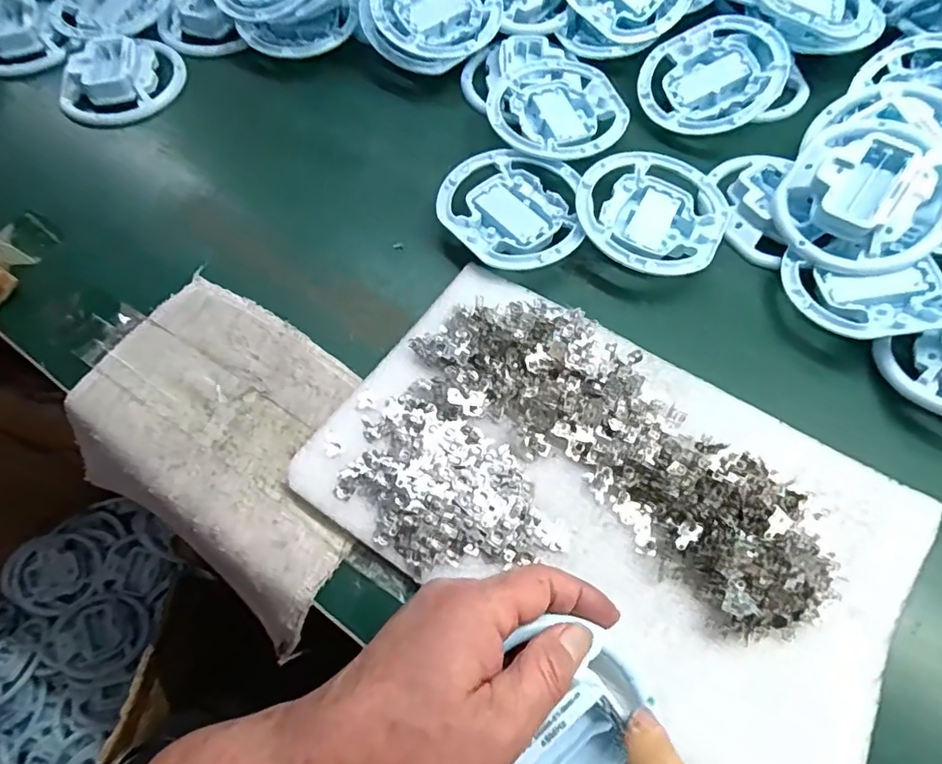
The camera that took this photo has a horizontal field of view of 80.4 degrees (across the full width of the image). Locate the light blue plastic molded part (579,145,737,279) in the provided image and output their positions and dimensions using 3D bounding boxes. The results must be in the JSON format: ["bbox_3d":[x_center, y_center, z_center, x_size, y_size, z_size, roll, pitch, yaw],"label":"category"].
[{"bbox_3d":[0.123,-0.117,0.383,0.100,0.024,0.103,-1,64,1],"label":"light blue plastic molded part"}]

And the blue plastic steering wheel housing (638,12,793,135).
[{"bbox_3d":[0.189,-0.240,0.439,0.103,0.028,0.104,9,75,16],"label":"blue plastic steering wheel housing"}]

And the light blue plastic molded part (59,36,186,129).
[{"bbox_3d":[-0.292,-0.253,0.460,0.099,0.024,0.074,-34,73,-9],"label":"light blue plastic molded part"}]

